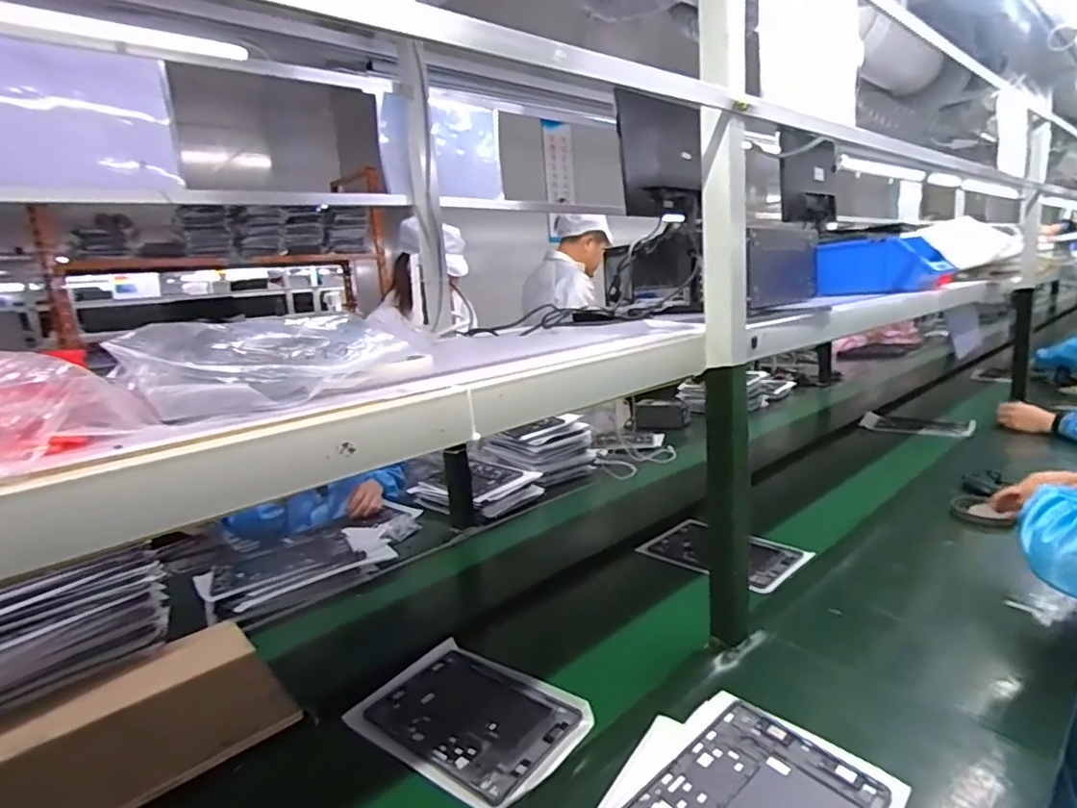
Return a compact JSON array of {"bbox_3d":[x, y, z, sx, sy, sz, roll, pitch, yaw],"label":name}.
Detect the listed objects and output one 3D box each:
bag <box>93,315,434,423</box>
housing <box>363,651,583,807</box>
[{"bbox_3d":[-0.231,-0.042,0.531,0.240,0.069,0.105,-12,14,-31],"label":"bag"},{"bbox_3d":[-0.085,0.406,0.775,0.245,0.008,0.168,5,16,38],"label":"housing"}]

